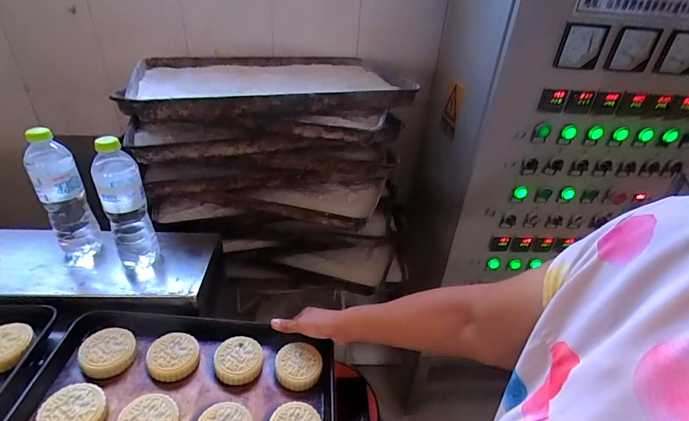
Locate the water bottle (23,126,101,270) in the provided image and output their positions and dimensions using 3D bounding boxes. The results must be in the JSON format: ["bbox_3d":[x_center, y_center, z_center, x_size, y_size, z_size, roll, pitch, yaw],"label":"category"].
[{"bbox_3d":[-0.464,-0.016,0.636,0.061,0.235,0.065,31,44,34],"label":"water bottle"}]

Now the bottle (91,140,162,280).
[{"bbox_3d":[-0.352,0.005,0.623,0.068,0.238,0.061,-20,41,-29],"label":"bottle"}]

